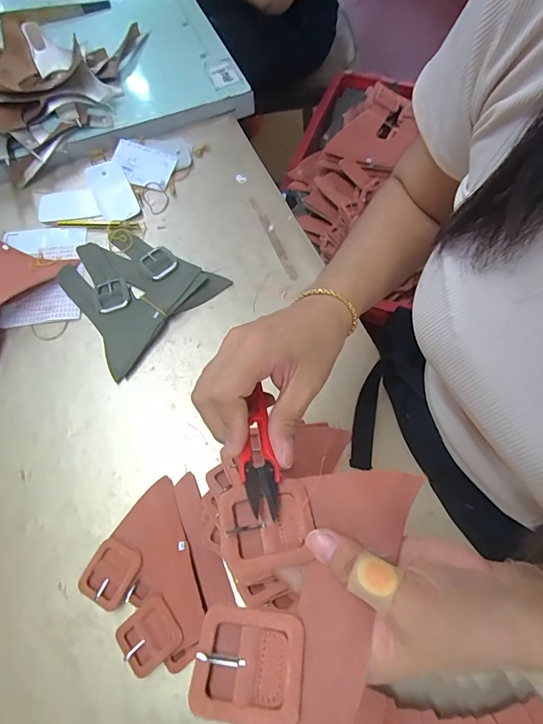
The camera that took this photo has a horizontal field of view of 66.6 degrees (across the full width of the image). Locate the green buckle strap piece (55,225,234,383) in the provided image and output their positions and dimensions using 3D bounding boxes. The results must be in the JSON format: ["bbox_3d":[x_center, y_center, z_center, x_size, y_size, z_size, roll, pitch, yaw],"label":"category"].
[{"bbox_3d":[-0.180,-0.096,0.520,0.177,0.014,0.166,41,73,16],"label":"green buckle strap piece"}]

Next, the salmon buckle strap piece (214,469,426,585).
[{"bbox_3d":[0.032,0.090,0.243,0.120,0.012,0.049,-8,67,-16],"label":"salmon buckle strap piece"}]

